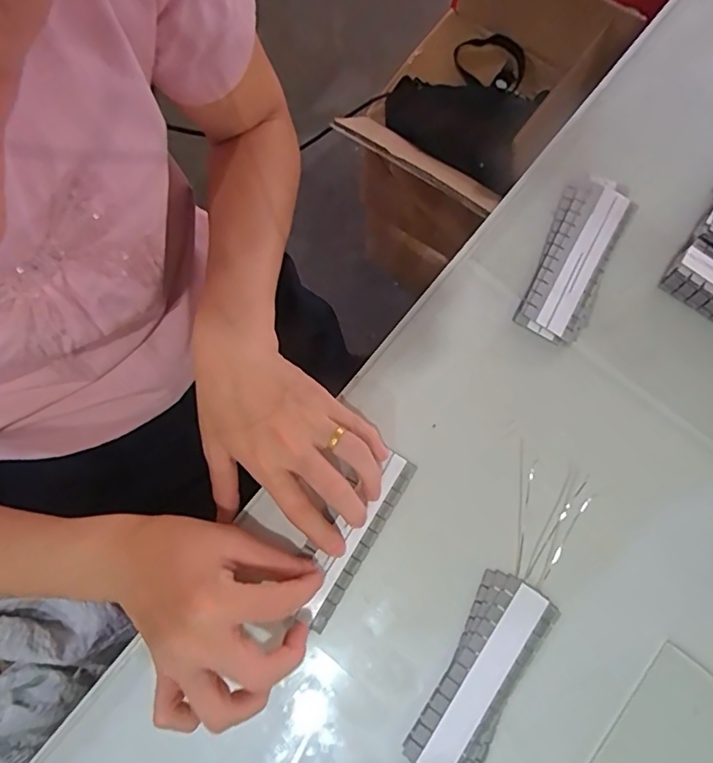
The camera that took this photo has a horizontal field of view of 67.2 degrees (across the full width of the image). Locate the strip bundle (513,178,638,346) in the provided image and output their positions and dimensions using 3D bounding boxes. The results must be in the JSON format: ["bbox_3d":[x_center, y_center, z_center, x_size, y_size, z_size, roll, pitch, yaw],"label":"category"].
[{"bbox_3d":[0.163,-0.092,0.401,0.050,0.018,0.133,26,77,7],"label":"strip bundle"}]

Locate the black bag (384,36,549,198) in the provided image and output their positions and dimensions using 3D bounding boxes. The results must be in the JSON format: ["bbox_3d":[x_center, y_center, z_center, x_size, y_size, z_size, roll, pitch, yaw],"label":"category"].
[{"bbox_3d":[0.185,-0.417,0.809,0.227,0.069,0.253,36,79,9],"label":"black bag"}]

